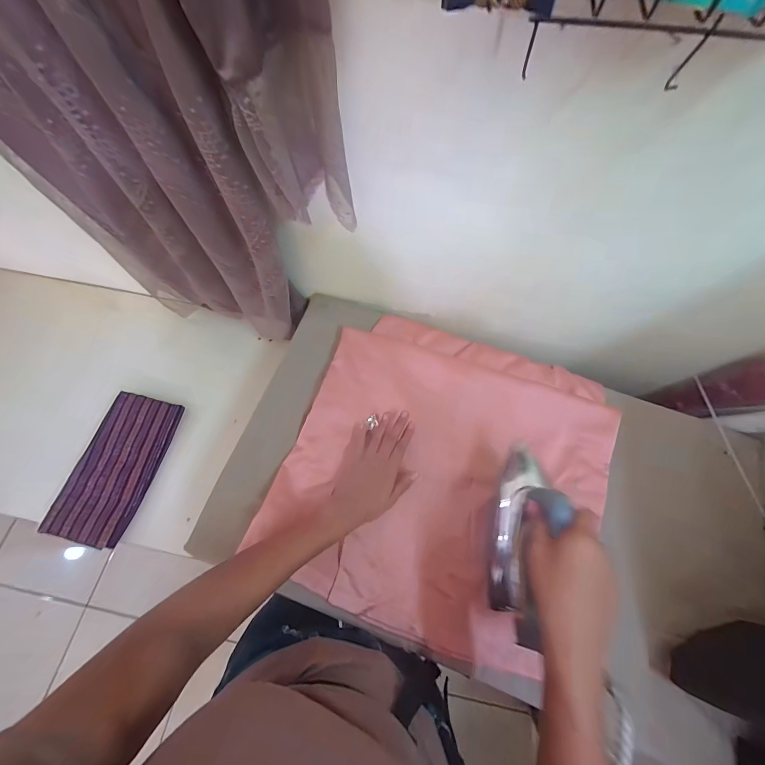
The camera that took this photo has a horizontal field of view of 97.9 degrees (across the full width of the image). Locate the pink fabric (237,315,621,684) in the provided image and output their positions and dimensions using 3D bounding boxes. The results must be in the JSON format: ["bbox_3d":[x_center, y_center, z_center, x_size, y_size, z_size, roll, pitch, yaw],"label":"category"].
[{"bbox_3d":[0.090,0.138,0.507,0.453,0.037,0.450,19,68,6],"label":"pink fabric"}]

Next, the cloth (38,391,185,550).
[{"bbox_3d":[-0.503,0.158,0.637,0.138,0.037,0.269,14,68,4],"label":"cloth"}]

